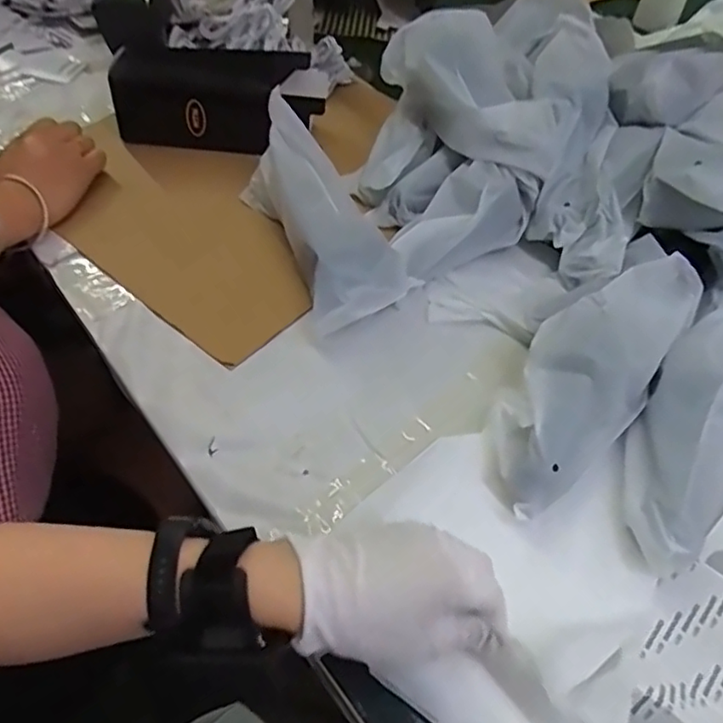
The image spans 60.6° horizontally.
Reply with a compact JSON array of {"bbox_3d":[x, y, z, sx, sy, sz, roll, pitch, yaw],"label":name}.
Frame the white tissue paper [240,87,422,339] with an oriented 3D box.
[{"bbox_3d":[-0.032,-0.130,0.536,0.095,0.086,0.223,-17,54,-19],"label":"white tissue paper"}]

